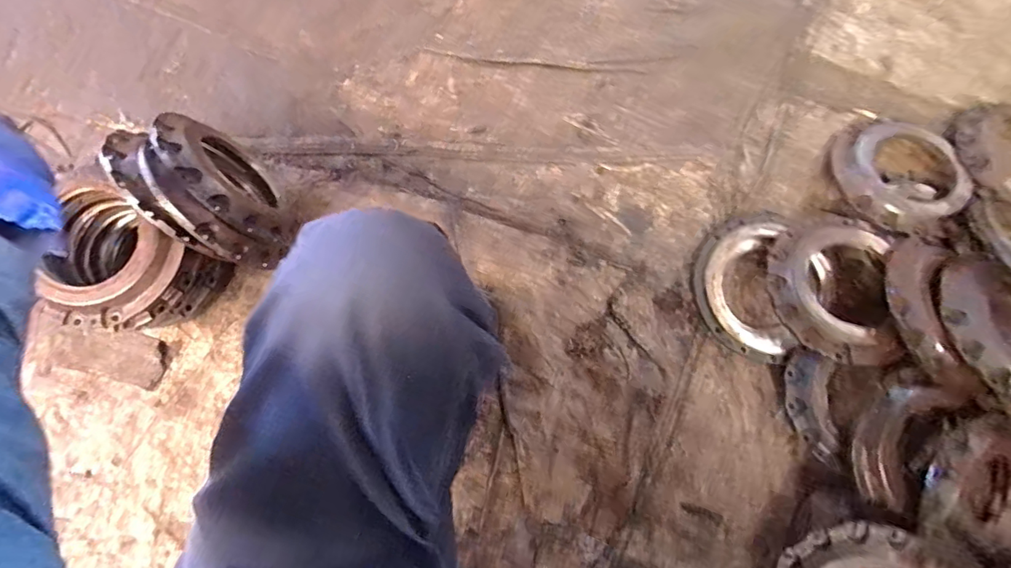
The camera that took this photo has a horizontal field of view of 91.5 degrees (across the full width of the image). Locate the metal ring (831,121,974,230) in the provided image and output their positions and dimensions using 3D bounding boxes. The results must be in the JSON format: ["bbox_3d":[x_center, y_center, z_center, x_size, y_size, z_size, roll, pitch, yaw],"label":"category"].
[{"bbox_3d":[0.575,-0.169,0.725,0.185,0.023,0.188,0,63,1],"label":"metal ring"}]

